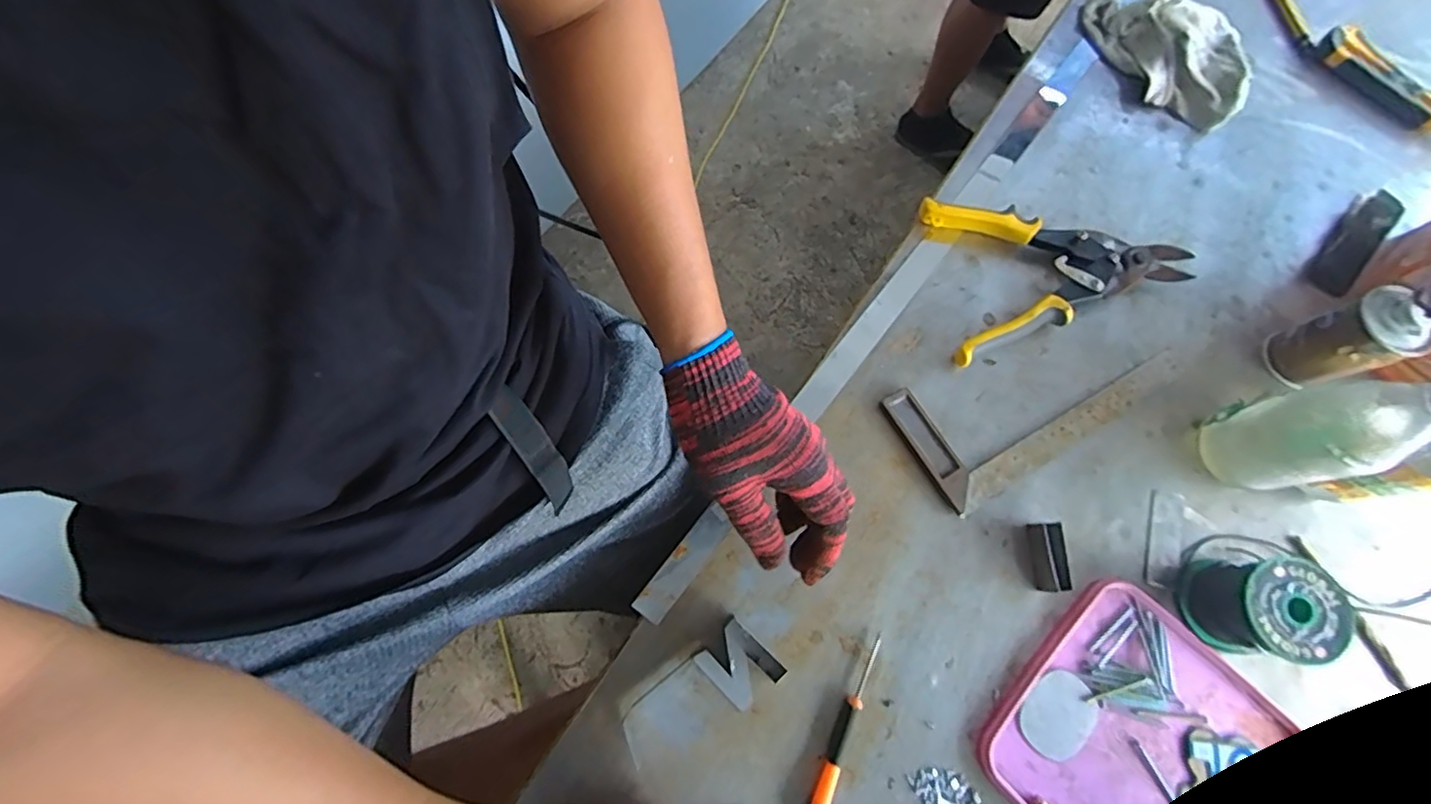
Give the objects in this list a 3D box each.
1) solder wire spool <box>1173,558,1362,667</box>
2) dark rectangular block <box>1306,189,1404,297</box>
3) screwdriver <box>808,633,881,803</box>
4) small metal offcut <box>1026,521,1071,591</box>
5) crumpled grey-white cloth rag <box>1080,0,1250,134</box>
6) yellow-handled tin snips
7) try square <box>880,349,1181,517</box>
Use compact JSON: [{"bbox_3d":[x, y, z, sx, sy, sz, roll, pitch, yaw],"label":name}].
[{"bbox_3d":[0.400,0.151,0.444,0.070,0.069,0.067,0,74,-1],"label":"solder wire spool"},{"bbox_3d":[0.603,-0.149,0.563,0.036,0.016,0.119,43,78,10],"label":"dark rectangular block"},{"bbox_3d":[0.094,0.242,0.440,0.012,0.013,0.141,24,75,6],"label":"screwdriver"},{"bbox_3d":[0.259,0.122,0.471,0.016,0.030,0.050,2,74,-1],"label":"small metal offcut"},{"bbox_3d":[0.462,-0.358,0.605,0.103,0.045,0.177,-23,76,-8],"label":"crumpled grey-white cloth rag"},{"bbox_3d":[0.311,-0.121,0.541,0.223,0.028,0.151,-7,74,-3],"label":"yellow-handled tin snips"},{"bbox_3d":[0.273,-0.011,0.518,0.244,0.011,0.111,-30,77,-9],"label":"try square"}]

